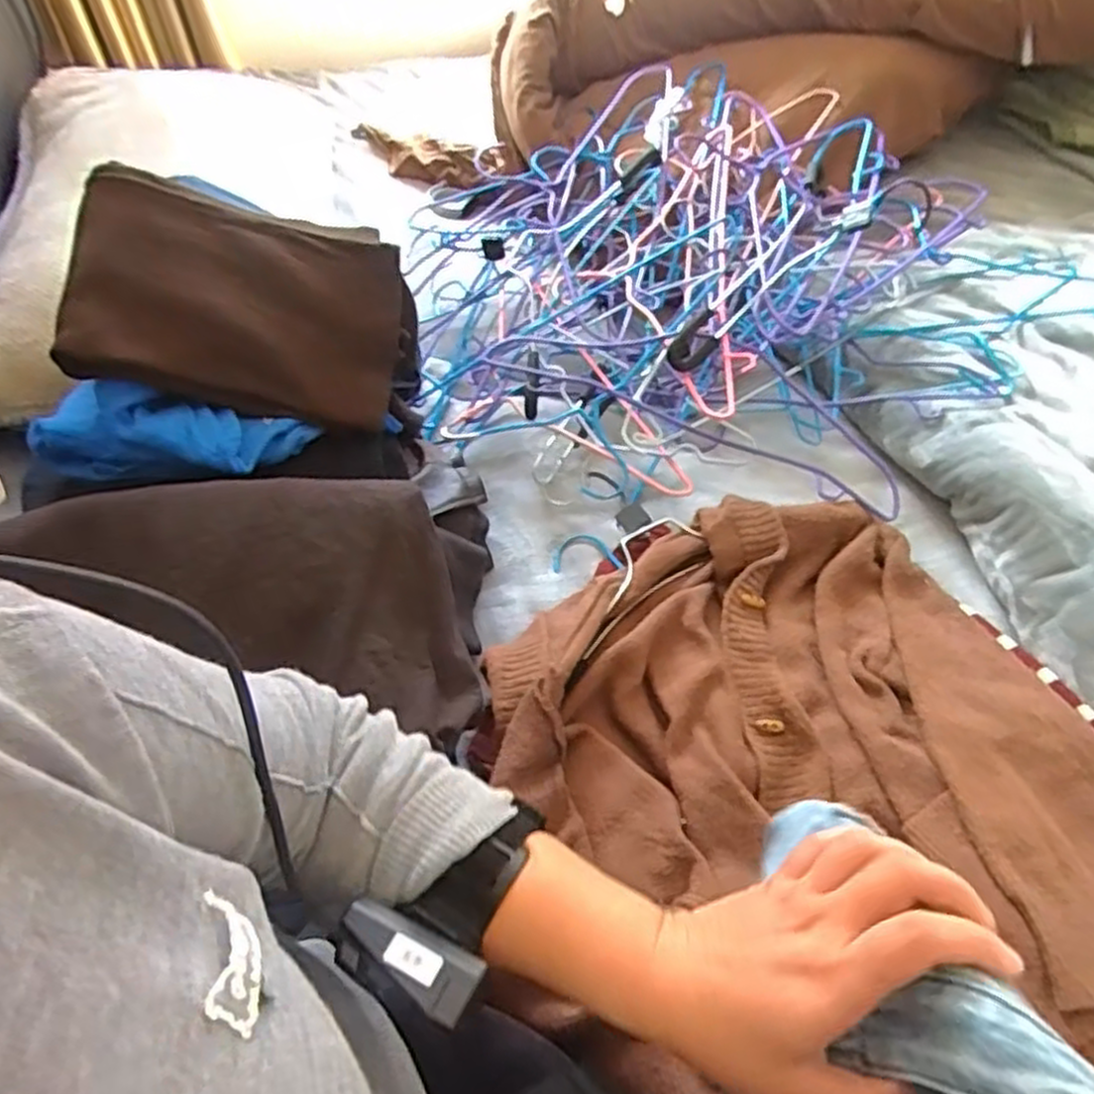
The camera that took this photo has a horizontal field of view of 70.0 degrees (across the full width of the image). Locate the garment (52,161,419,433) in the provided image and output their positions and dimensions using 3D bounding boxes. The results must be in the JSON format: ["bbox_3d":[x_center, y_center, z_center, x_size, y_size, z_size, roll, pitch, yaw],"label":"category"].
[{"bbox_3d":[-0.248,-0.210,0.675,0.278,0.041,0.191,5,86,-25],"label":"garment"}]

